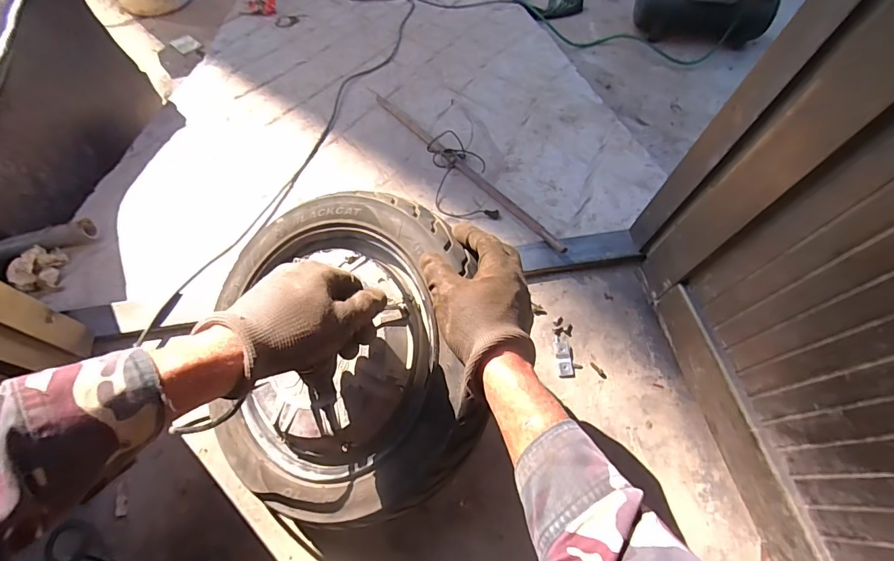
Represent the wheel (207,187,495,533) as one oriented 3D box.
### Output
[{"bbox_3d":[-0.109,0.078,0.489,0.314,0.115,0.338,-7,78,20],"label":"wheel"}]

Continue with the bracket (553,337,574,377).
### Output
[{"bbox_3d":[0.172,0.112,0.633,0.024,0.007,0.060,-5,60,-1],"label":"bracket"}]

